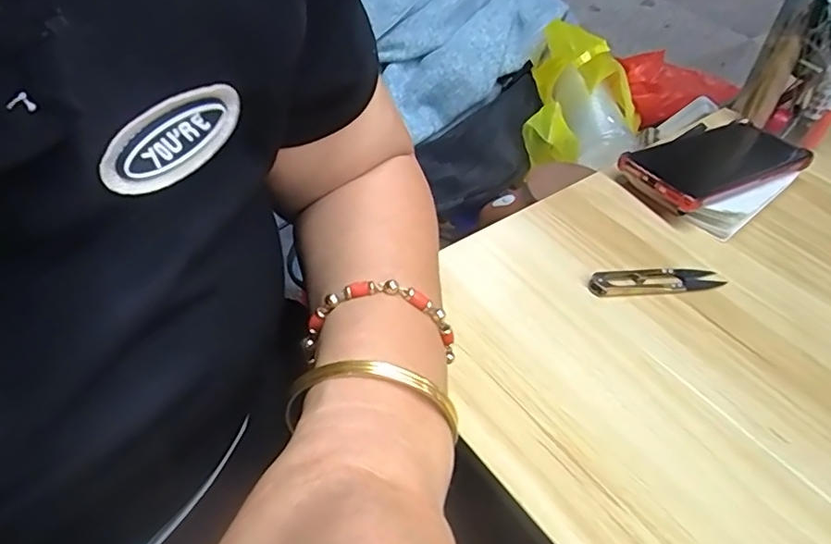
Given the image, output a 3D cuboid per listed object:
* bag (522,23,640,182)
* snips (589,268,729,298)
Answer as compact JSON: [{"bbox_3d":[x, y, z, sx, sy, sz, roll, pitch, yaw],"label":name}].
[{"bbox_3d":[0.196,-0.204,0.625,0.138,0.130,0.165,18,48,11],"label":"bag"},{"bbox_3d":[0.174,0.006,0.394,0.102,0.007,0.023,-4,48,-10],"label":"snips"}]

